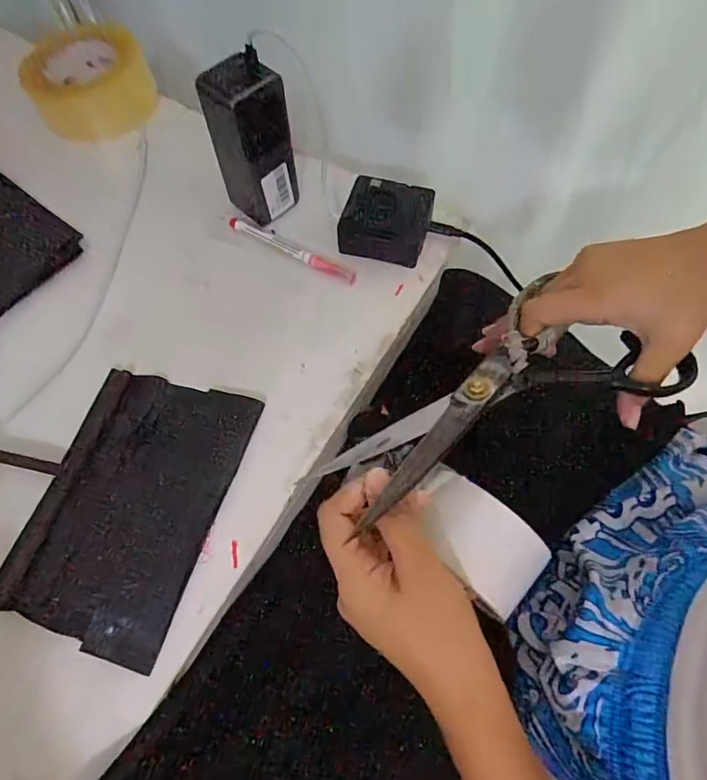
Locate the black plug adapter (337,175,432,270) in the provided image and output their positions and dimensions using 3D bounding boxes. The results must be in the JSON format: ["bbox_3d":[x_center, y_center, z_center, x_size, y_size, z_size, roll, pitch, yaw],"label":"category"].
[{"bbox_3d":[0.030,-0.158,0.473,0.082,0.039,0.070,8,63,5],"label":"black plug adapter"}]

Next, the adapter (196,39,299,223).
[{"bbox_3d":[-0.089,-0.216,0.442,0.056,0.132,0.053,-42,69,-18],"label":"adapter"}]

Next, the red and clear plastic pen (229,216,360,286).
[{"bbox_3d":[-0.059,-0.134,0.474,0.140,0.010,0.016,28,67,14],"label":"red and clear plastic pen"}]

